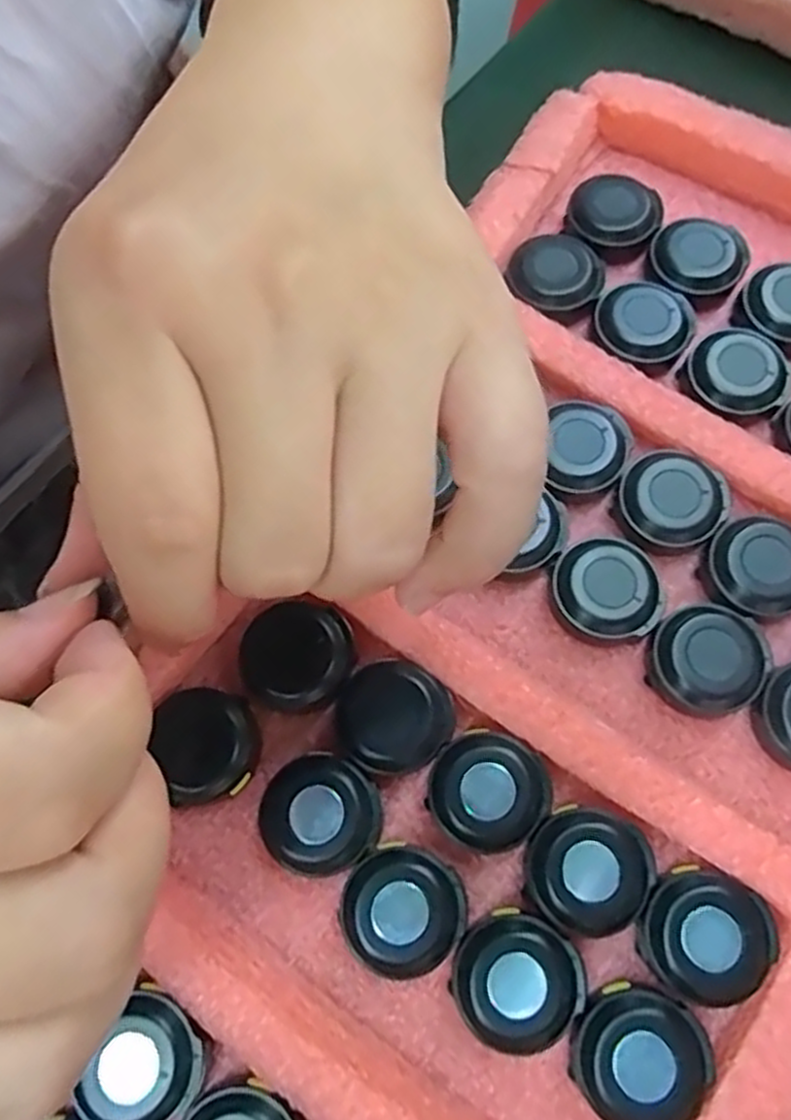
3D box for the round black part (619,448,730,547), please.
[{"bbox_3d":[0.080,-0.017,0.226,0.029,0.012,0.028,-1,71,2],"label":"round black part"}]

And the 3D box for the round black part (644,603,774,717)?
[{"bbox_3d":[0.085,0.027,0.210,0.029,0.011,0.029,-1,71,2],"label":"round black part"}]

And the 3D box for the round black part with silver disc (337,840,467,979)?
[{"bbox_3d":[0.002,0.087,0.193,0.029,0.011,0.028,-1,71,2],"label":"round black part with silver disc"}]

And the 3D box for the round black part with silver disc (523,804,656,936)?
[{"bbox_3d":[0.048,0.078,0.194,0.029,0.012,0.028,-1,71,2],"label":"round black part with silver disc"}]

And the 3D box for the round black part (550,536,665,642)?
[{"bbox_3d":[0.058,0.008,0.217,0.029,0.012,0.028,-1,71,2],"label":"round black part"}]

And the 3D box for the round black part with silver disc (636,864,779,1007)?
[{"bbox_3d":[0.075,0.091,0.187,0.029,0.011,0.029,-1,71,2],"label":"round black part with silver disc"}]

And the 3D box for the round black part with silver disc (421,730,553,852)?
[{"bbox_3d":[0.024,0.060,0.201,0.029,0.011,0.029,-1,71,2],"label":"round black part with silver disc"}]

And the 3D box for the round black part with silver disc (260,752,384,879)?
[{"bbox_3d":[-0.019,0.066,0.199,0.028,0.013,0.028,-1,71,2],"label":"round black part with silver disc"}]

